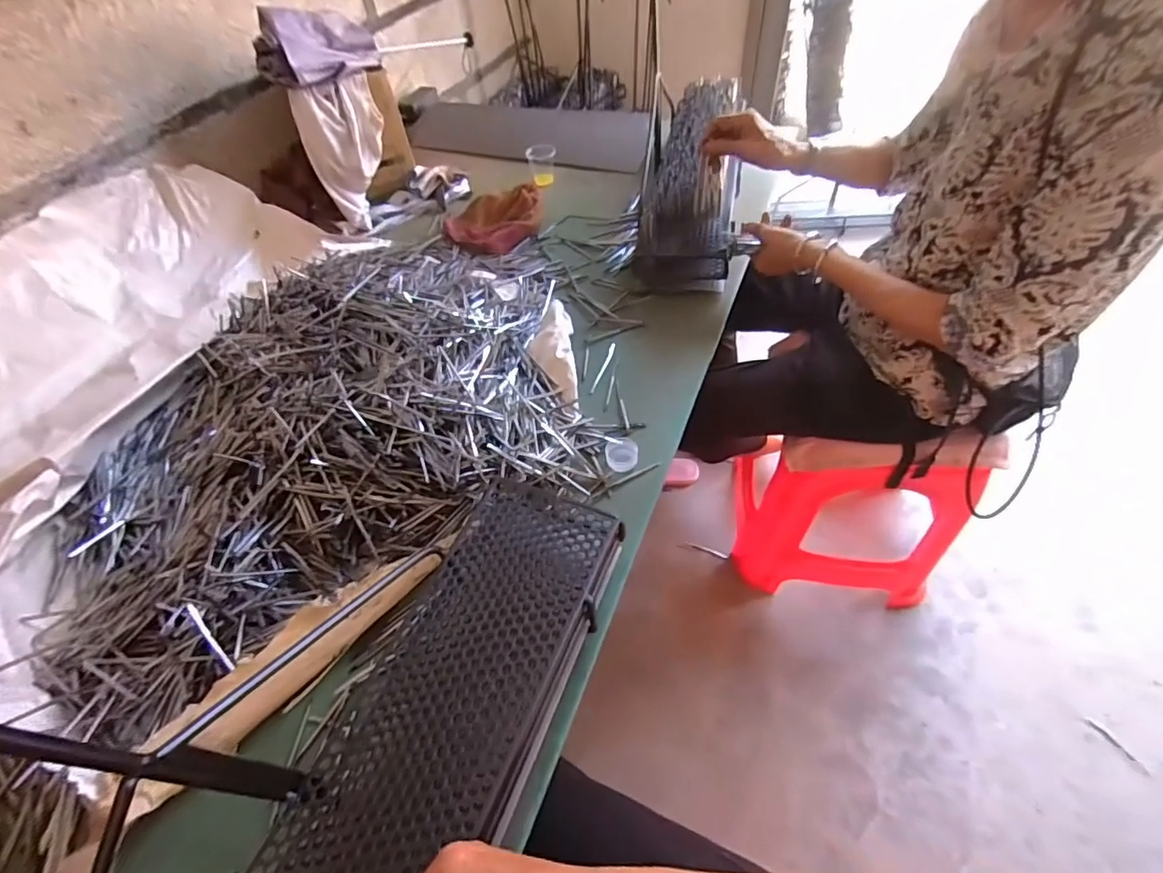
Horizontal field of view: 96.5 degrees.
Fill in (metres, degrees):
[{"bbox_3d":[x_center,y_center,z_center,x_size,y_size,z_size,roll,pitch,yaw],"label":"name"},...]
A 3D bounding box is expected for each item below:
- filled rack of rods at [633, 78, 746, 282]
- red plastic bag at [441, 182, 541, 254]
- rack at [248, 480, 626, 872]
[{"bbox_3d":[0.217,-0.512,0.987,0.147,0.118,0.594,6,52,12],"label":"filled rack of rods"},{"bbox_3d":[-0.173,-0.425,1.023,0.196,0.060,0.166,4,52,11],"label":"red plastic bag"},{"bbox_3d":[-0.138,0.296,0.378,0.150,0.089,0.600,16,56,17],"label":"rack"}]

